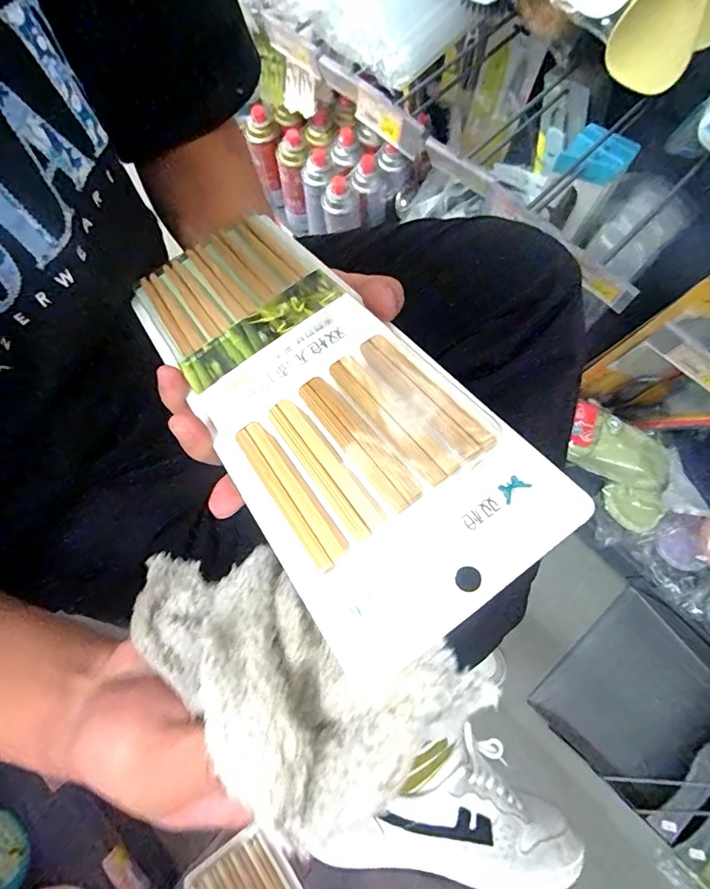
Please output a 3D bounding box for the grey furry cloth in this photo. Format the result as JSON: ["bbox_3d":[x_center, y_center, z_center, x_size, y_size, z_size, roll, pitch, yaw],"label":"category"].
[{"bbox_3d":[-0.038,0.094,0.207,0.159,0.048,0.075,19,74,32],"label":"grey furry cloth"}]

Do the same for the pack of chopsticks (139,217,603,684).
[{"bbox_3d":[-0.031,-0.035,0.237,0.104,0.021,0.270,-35,59,-8],"label":"pack of chopsticks"}]

